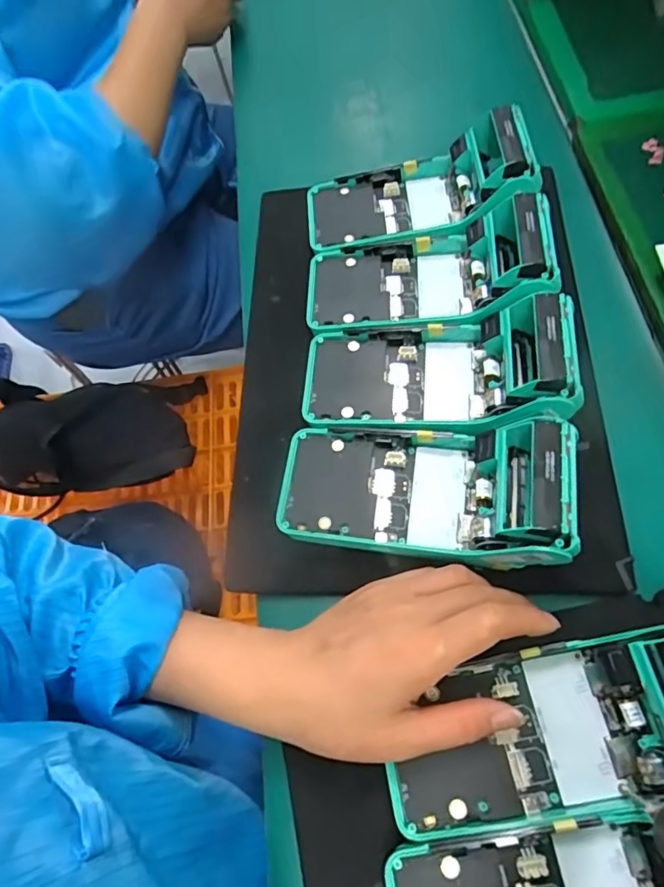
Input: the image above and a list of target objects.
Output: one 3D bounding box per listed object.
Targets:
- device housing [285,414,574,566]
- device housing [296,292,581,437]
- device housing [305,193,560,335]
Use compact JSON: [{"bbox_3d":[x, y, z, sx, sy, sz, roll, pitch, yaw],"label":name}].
[{"bbox_3d":[0.048,0.021,0.312,0.163,0.066,0.078,11,67,7],"label":"device housing"},{"bbox_3d":[0.062,-0.053,0.342,0.159,0.064,0.082,4,70,8],"label":"device housing"},{"bbox_3d":[0.063,-0.127,0.374,0.160,0.064,0.080,2,70,8],"label":"device housing"}]

